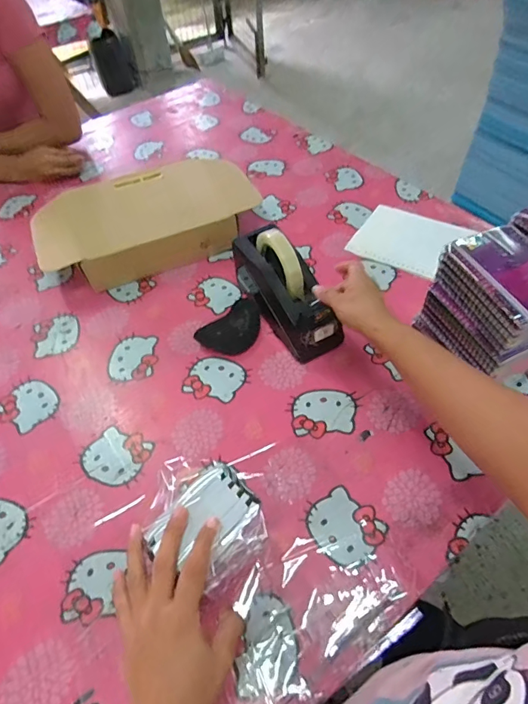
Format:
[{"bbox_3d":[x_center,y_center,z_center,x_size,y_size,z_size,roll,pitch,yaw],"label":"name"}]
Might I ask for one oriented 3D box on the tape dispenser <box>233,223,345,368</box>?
[{"bbox_3d":[0.030,-0.098,0.621,0.069,0.127,0.202,-26,55,-15],"label":"tape dispenser"}]

